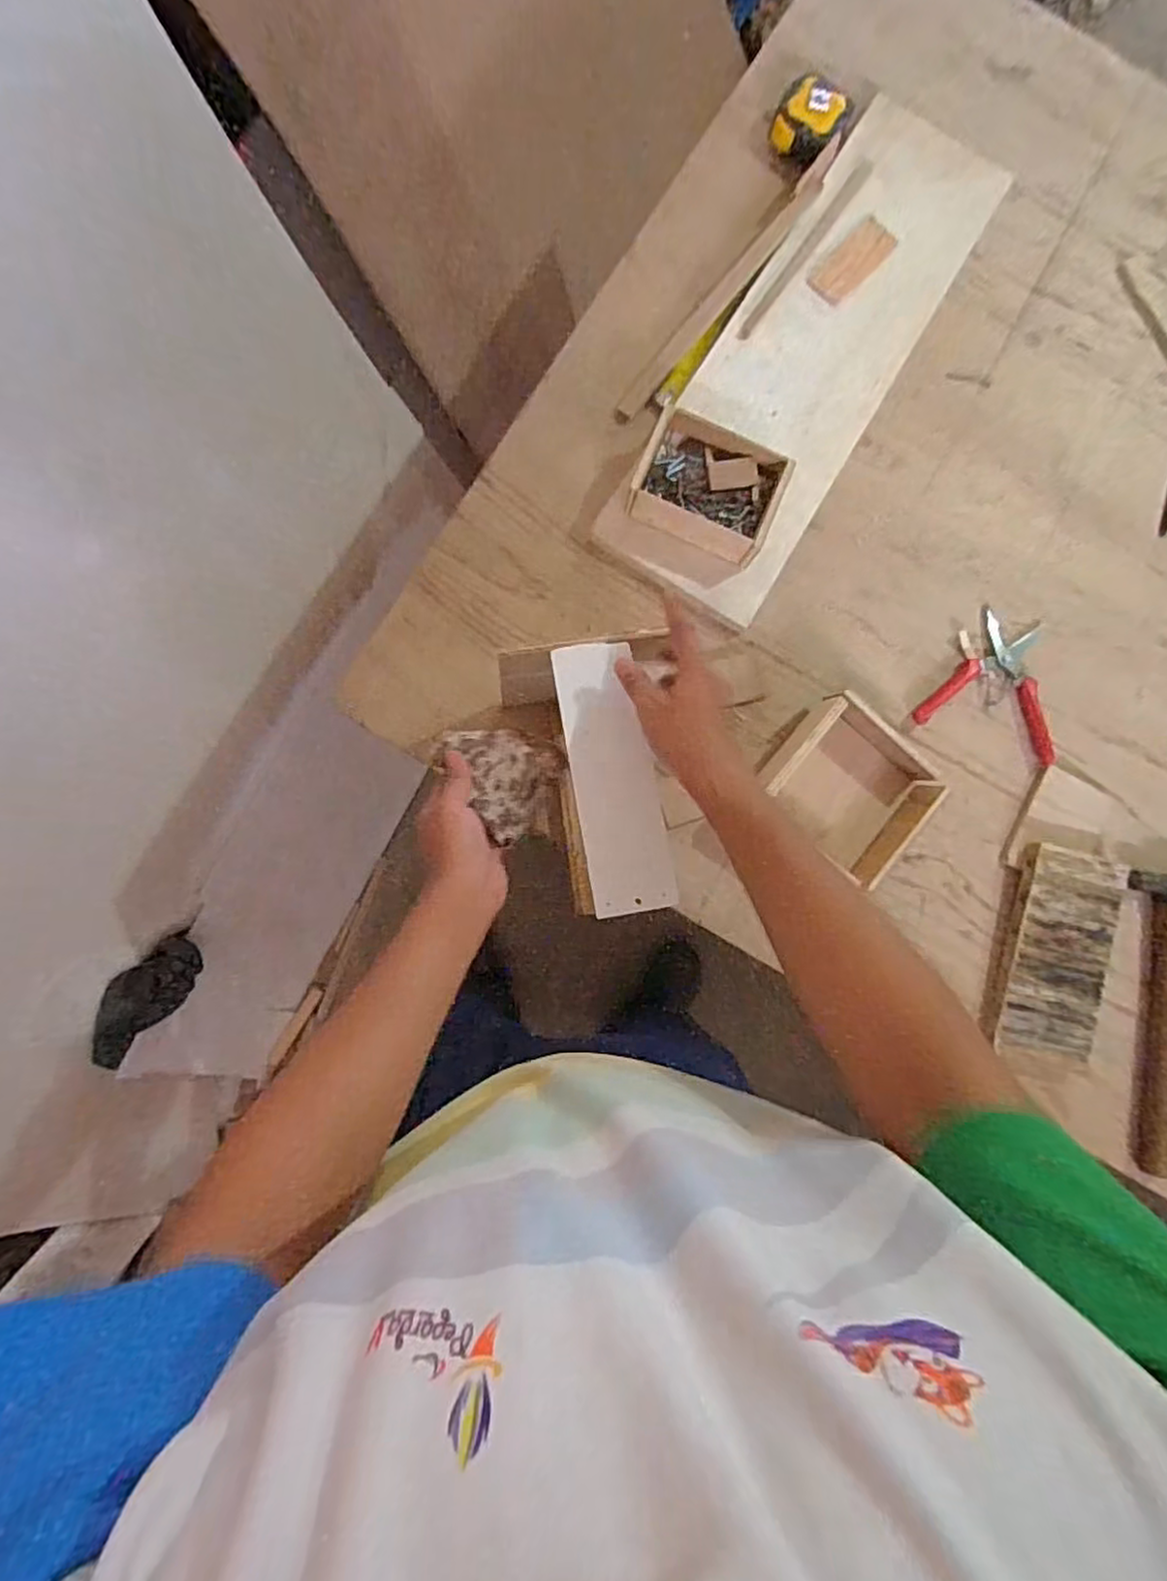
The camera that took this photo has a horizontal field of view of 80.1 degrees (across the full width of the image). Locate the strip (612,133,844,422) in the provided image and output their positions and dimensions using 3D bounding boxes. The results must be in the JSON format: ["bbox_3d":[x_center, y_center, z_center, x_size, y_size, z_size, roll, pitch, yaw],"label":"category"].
[{"bbox_3d":[0.168,-0.573,0.779,0.027,0.005,0.415,37,85,7],"label":"strip"}]

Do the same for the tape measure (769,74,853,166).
[{"bbox_3d":[0.260,-0.772,0.792,0.080,0.035,0.092,25,82,-1],"label":"tape measure"}]

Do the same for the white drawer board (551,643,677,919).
[{"bbox_3d":[0.024,-0.012,0.554,0.068,0.011,0.214,-11,82,-6],"label":"white drawer board"}]

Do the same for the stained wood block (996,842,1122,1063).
[{"bbox_3d":[0.500,0.168,0.725,0.101,0.025,0.213,13,81,-3],"label":"stained wood block"}]

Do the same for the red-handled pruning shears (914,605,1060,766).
[{"bbox_3d":[0.464,-0.121,0.768,0.147,0.019,0.148,22,81,-2],"label":"red-handled pruning shears"}]

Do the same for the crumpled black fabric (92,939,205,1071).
[{"bbox_3d":[-0.686,0.323,1.079,0.202,0.018,0.105,-48,131,-25],"label":"crumpled black fabric"}]

